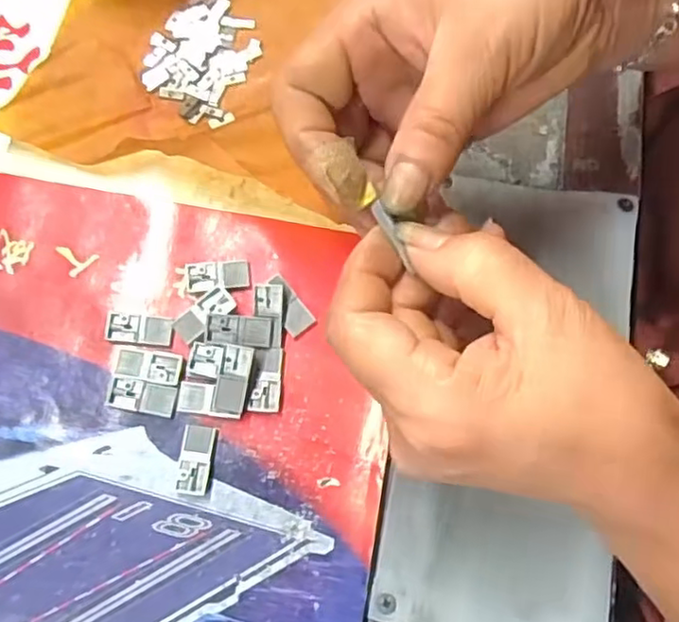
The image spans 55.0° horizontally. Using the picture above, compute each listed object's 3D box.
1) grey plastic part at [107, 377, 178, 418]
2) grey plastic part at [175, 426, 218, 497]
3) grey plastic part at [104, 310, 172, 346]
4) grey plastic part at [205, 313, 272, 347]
[{"bbox_3d":[-0.084,0.037,0.280,0.027,0.004,0.014,11,75,1],"label":"grey plastic part"},{"bbox_3d":[-0.061,0.062,0.274,0.014,0.005,0.028,9,75,1],"label":"grey plastic part"},{"bbox_3d":[-0.088,0.008,0.287,0.029,0.004,0.013,8,75,0],"label":"grey plastic part"},{"bbox_3d":[-0.044,0.009,0.284,0.029,0.006,0.014,2,75,-1],"label":"grey plastic part"}]

